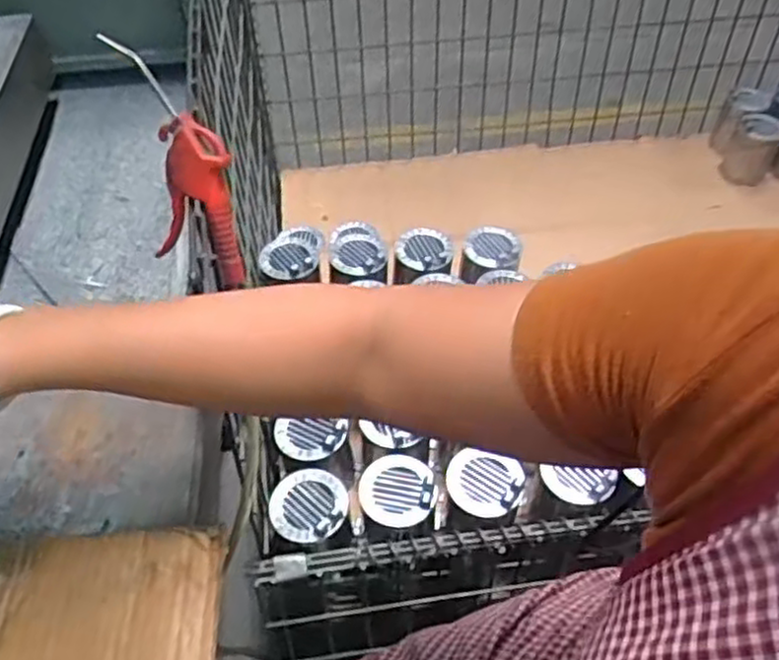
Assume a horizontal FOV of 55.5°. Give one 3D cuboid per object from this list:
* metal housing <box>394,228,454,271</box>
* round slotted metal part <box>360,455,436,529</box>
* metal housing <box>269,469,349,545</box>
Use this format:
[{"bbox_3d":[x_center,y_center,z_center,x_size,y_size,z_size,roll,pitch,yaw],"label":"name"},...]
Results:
[{"bbox_3d":[0.054,-0.128,1.104,0.083,0.025,0.095,10,50,10],"label":"metal housing"},{"bbox_3d":[0.009,0.185,0.842,0.083,0.022,0.075,28,74,12],"label":"round slotted metal part"},{"bbox_3d":[-0.091,0.199,0.841,0.087,0.016,0.084,-1,49,1],"label":"metal housing"}]

